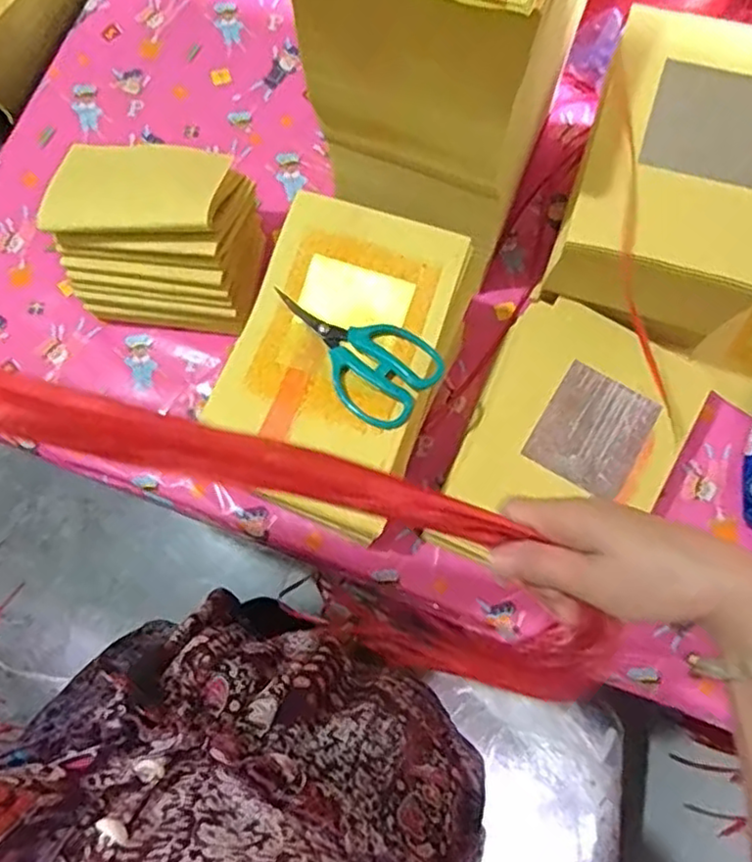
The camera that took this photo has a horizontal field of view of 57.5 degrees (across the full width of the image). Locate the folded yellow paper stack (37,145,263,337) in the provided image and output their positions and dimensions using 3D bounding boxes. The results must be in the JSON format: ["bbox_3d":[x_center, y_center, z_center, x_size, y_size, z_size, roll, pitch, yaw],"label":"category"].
[{"bbox_3d":[-0.206,-0.182,0.647,0.174,0.140,0.134,7,77,2],"label":"folded yellow paper stack"}]

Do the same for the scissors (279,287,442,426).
[{"bbox_3d":[-0.019,-0.069,0.566,0.144,0.016,0.080,40,80,9],"label":"scissors"}]

